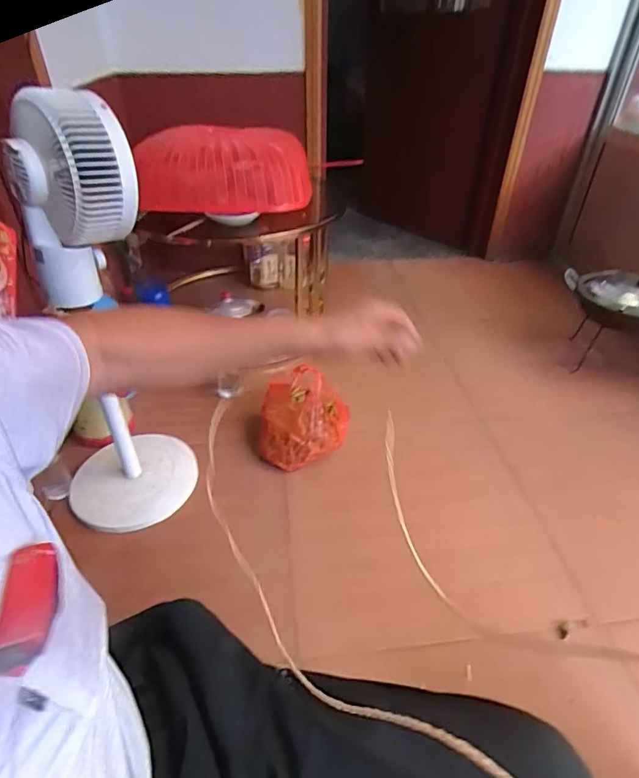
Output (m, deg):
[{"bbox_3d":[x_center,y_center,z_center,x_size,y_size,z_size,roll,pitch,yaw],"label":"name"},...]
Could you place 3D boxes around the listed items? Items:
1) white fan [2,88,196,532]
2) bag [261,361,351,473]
[{"bbox_3d":[-0.447,-0.076,0.901,0.254,0.825,0.264,-32,51,-30],"label":"white fan"},{"bbox_3d":[-0.043,0.076,1.199,0.230,0.225,0.189,-1,42,0],"label":"bag"}]

